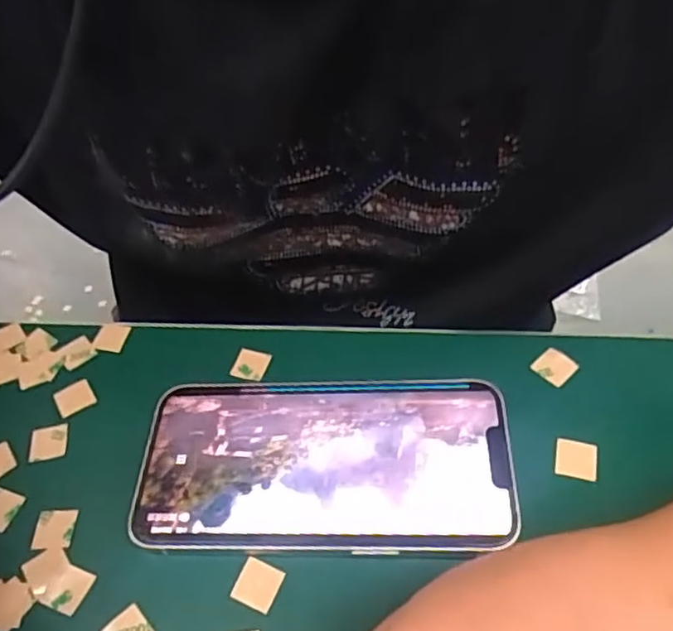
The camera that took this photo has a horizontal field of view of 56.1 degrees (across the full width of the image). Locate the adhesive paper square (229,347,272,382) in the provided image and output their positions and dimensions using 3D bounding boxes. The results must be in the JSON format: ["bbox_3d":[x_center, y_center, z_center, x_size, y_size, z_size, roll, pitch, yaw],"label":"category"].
[{"bbox_3d":[-0.039,0.023,0.291,0.016,0.004,0.015,13,59,9],"label":"adhesive paper square"}]

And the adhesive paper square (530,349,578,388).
[{"bbox_3d":[0.096,0.023,0.277,0.015,0.004,0.015,-41,62,-17],"label":"adhesive paper square"}]

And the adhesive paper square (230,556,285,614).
[{"bbox_3d":[-0.029,0.097,0.229,0.016,0.004,0.015,19,60,17],"label":"adhesive paper square"}]

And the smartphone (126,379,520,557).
[{"bbox_3d":[-0.006,0.058,0.252,0.143,0.009,0.073,-1,51,5],"label":"smartphone"}]

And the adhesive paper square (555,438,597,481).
[{"bbox_3d":[0.094,0.056,0.249,0.015,0.004,0.015,9,53,13],"label":"adhesive paper square"}]

